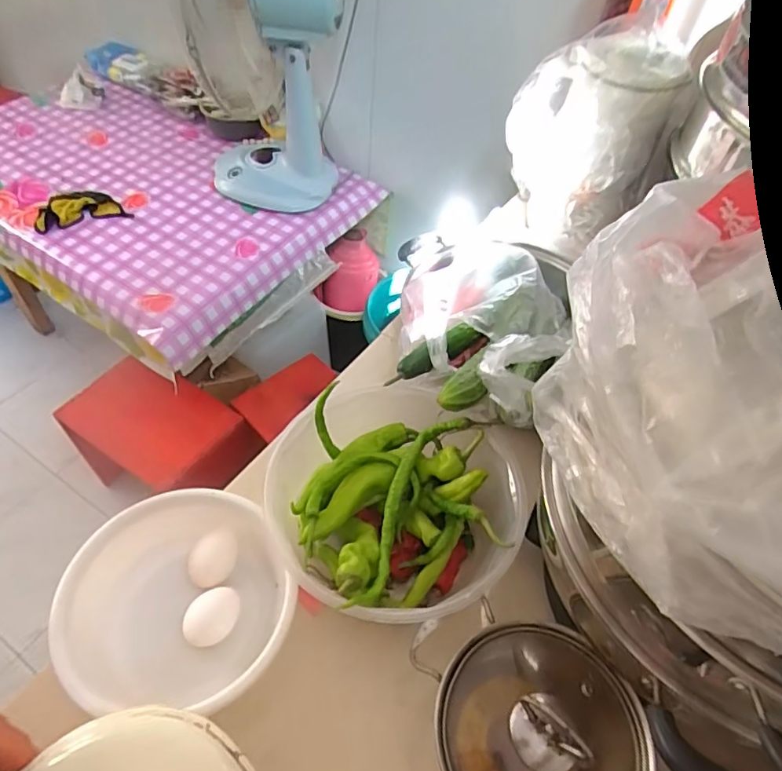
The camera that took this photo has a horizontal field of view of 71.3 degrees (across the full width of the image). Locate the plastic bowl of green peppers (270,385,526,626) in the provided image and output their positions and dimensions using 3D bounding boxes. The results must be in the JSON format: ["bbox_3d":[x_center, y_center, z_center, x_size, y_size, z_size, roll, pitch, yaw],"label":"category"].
[{"bbox_3d":[0.006,0.115,0.531,0.212,0.097,0.225,3,51,-4],"label":"plastic bowl of green peppers"}]

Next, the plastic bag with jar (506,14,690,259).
[{"bbox_3d":[0.270,-0.353,0.766,0.168,0.238,0.197,-27,59,-25],"label":"plastic bag with jar"}]

